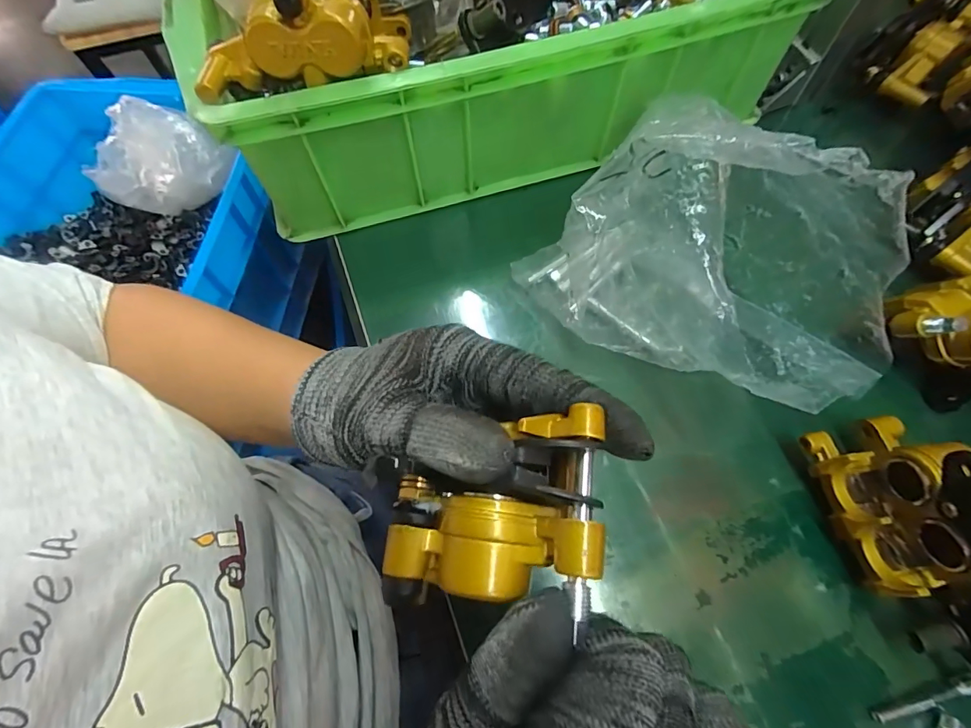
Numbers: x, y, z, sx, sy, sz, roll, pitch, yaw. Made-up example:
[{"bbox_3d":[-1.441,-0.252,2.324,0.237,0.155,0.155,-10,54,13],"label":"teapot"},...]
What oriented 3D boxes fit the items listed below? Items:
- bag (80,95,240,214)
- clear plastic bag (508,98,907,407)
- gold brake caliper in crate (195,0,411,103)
[{"bbox_3d":[-0.491,-0.305,0.681,0.172,0.090,0.126,9,67,6],"label":"bag"},{"bbox_3d":[0.128,-0.073,0.257,0.191,0.130,0.106,30,71,14],"label":"clear plastic bag"},{"bbox_3d":[-0.101,-0.184,0.246,0.117,0.045,0.047,-17,67,-5],"label":"gold brake caliper in crate"}]

